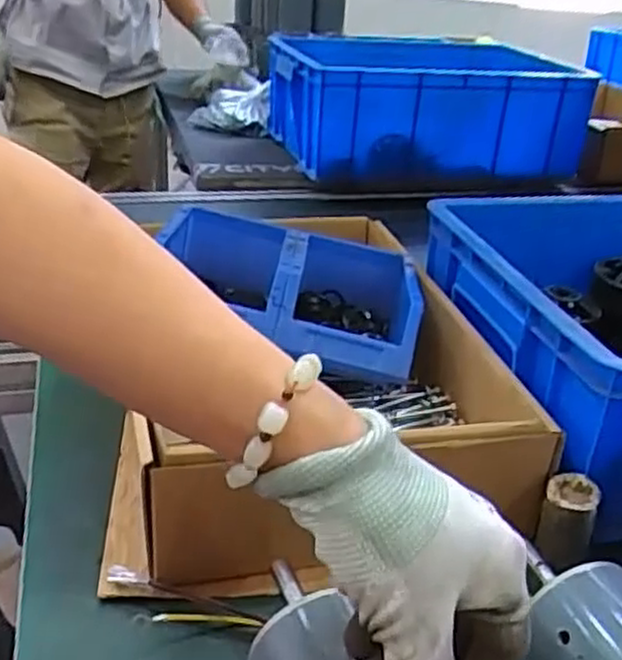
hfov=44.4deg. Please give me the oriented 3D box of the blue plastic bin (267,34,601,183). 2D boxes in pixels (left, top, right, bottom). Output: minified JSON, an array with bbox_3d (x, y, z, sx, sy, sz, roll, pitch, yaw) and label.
[{"bbox_3d":[0.190,-0.399,1.326,0.503,0.167,0.330,-2,29,-11],"label":"blue plastic bin"}]

